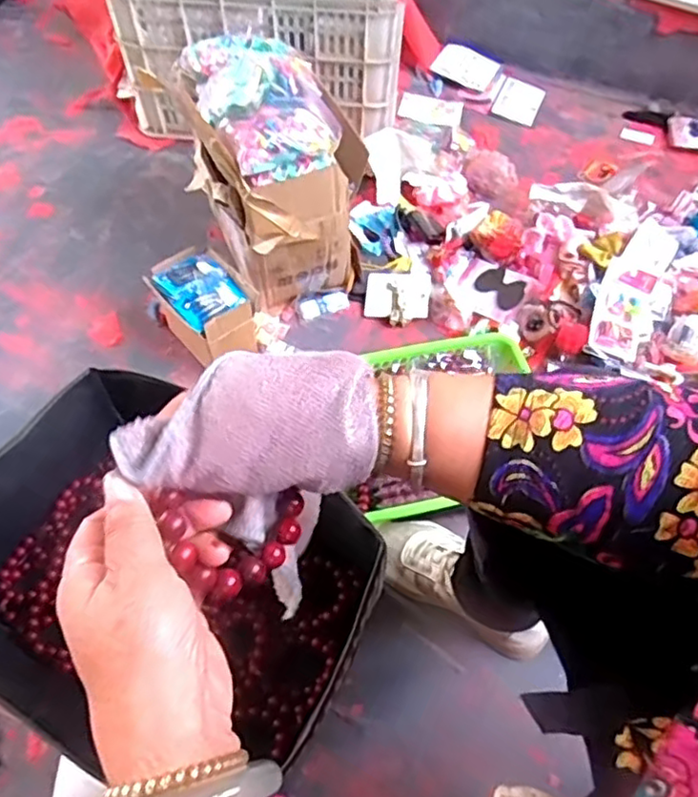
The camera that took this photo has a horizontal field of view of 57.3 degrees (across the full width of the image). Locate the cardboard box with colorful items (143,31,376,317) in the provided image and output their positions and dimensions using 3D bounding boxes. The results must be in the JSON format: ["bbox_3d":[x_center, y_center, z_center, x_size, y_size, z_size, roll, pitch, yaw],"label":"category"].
[{"bbox_3d":[-0.121,-0.313,0.946,0.195,0.332,0.259,-29,62,-18],"label":"cardboard box with colorful items"}]

